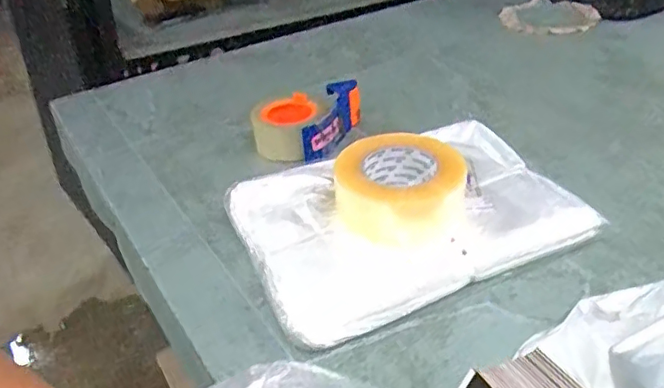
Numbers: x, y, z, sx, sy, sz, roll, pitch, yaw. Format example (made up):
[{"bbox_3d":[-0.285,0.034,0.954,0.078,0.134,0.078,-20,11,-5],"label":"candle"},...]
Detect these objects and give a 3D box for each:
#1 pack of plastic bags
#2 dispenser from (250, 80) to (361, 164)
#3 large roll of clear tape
[{"bbox_3d":[0.077,0.024,0.603,0.336,0.047,0.223,-15,37,-19],"label":"pack of plastic bags"},{"bbox_3d":[-0.041,-0.103,0.778,0.123,0.059,0.141,12,37,19],"label":"dispenser"},{"bbox_3d":[0.067,-0.008,0.586,0.120,0.064,0.127,-3,36,2],"label":"large roll of clear tape"}]

